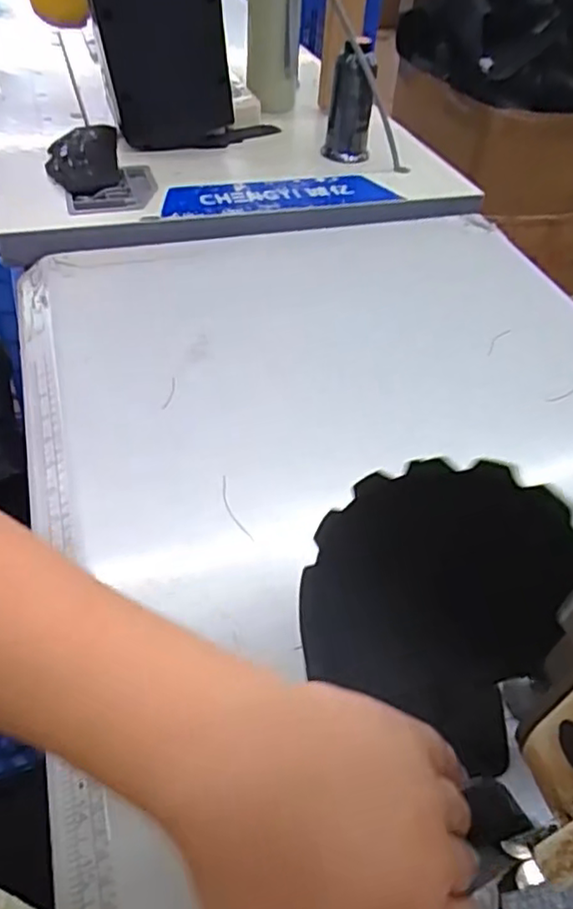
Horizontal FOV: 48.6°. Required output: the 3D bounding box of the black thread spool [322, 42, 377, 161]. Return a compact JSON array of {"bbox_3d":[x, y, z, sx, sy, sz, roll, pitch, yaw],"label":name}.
[{"bbox_3d":[0.077,-0.424,0.780,0.057,0.128,0.068,2,45,-2],"label":"black thread spool"}]

